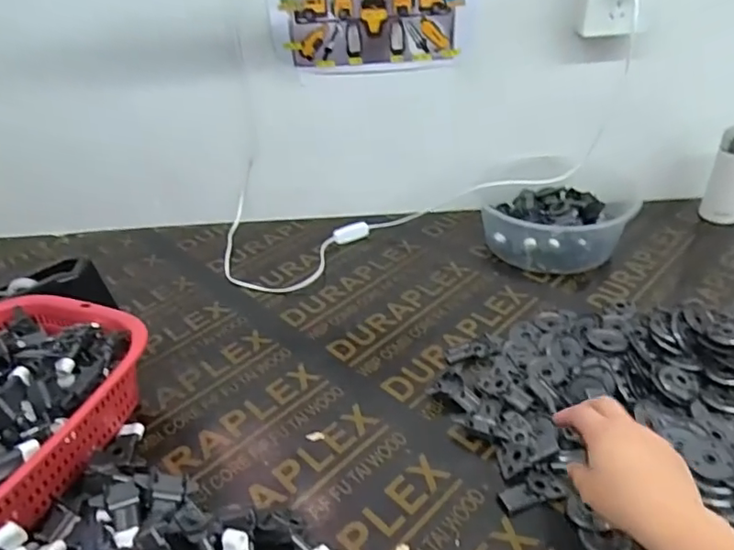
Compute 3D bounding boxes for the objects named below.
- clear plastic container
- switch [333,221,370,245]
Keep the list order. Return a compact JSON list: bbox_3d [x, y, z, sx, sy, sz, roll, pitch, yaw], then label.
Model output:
[{"bbox_3d":[0.297,-0.085,0.846,0.228,0.070,0.185,-8,35,-5],"label":"clear plastic container"},{"bbox_3d":[-0.027,-0.070,0.898,0.063,0.024,0.025,-19,37,-19],"label":"switch"}]

